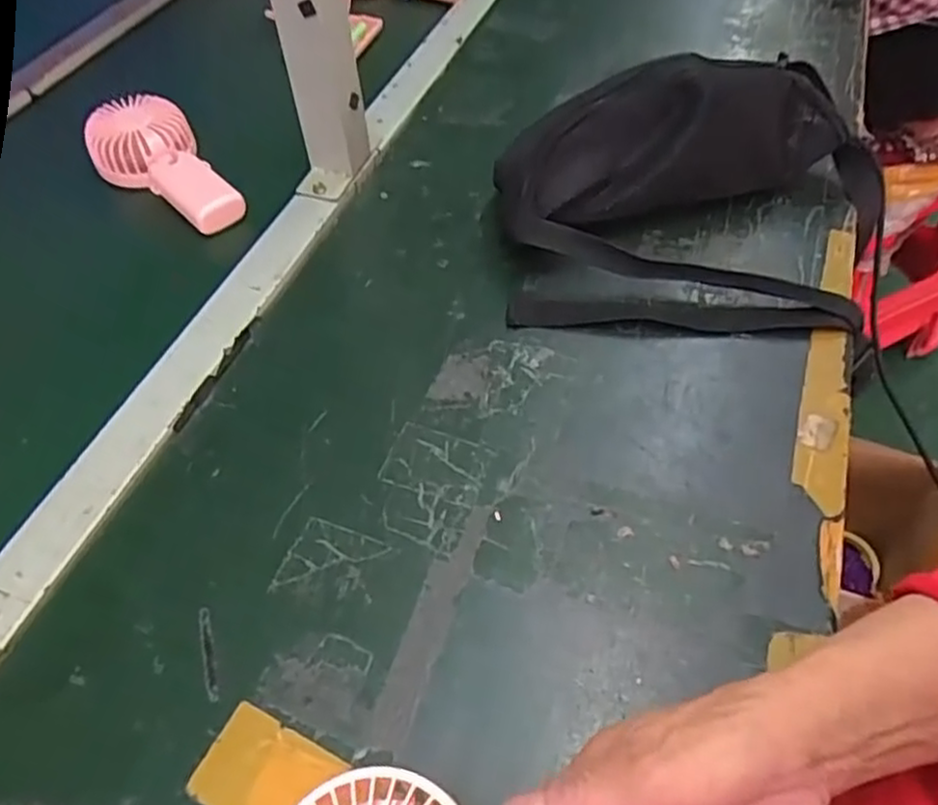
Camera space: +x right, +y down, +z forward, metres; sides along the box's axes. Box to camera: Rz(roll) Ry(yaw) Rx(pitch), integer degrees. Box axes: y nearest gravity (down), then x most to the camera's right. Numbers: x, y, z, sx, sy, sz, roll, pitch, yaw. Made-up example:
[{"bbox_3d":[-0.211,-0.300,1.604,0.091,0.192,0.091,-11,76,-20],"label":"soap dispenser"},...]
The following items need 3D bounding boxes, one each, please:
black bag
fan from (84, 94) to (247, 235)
[{"bbox_3d":[0.171,-0.153,0.516,0.295,0.094,0.209,-4,51,1],"label":"black bag"},{"bbox_3d":[-0.263,-0.203,0.605,0.084,0.049,0.162,-30,55,-19],"label":"fan"}]

